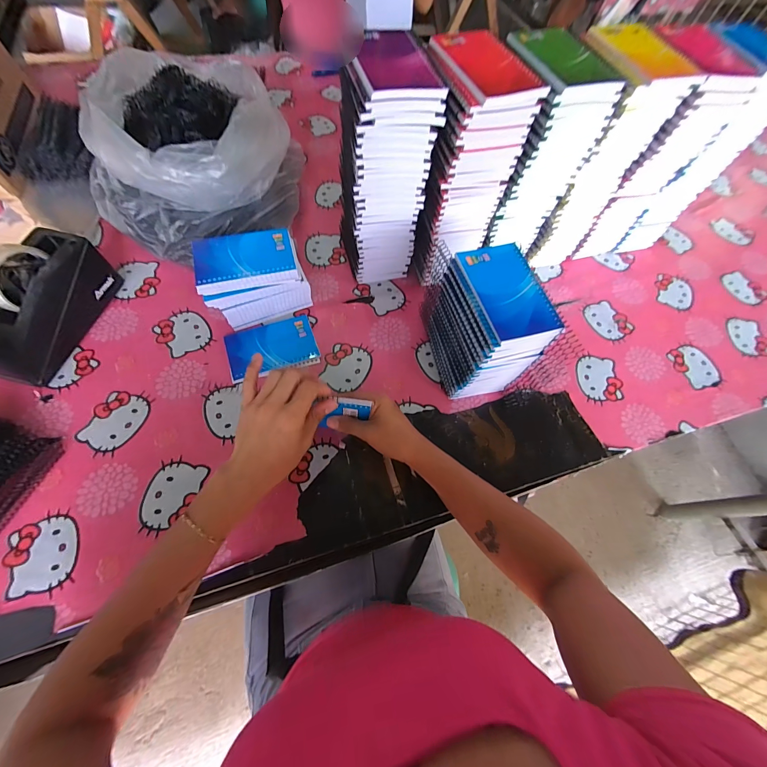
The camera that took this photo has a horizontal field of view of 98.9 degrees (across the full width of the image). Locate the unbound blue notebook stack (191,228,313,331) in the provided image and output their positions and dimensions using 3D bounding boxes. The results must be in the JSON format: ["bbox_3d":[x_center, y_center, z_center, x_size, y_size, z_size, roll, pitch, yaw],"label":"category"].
[{"bbox_3d":[-0.188,-0.153,0.490,0.137,0.101,0.082,-15,66,-11],"label":"unbound blue notebook stack"}]

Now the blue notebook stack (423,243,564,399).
[{"bbox_3d":[0.131,-0.069,0.444,0.089,0.166,0.126,-11,65,-9],"label":"blue notebook stack"}]

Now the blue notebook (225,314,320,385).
[{"bbox_3d":[-0.169,-0.054,0.500,0.129,0.007,0.085,-16,66,-11],"label":"blue notebook"}]

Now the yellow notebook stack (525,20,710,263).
[{"bbox_3d":[0.299,-0.328,0.512,0.104,0.284,0.115,-14,66,-10],"label":"yellow notebook stack"}]

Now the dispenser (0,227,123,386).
[{"bbox_3d":[-0.467,-0.109,0.444,0.073,0.110,0.198,13,64,2],"label":"dispenser"}]

